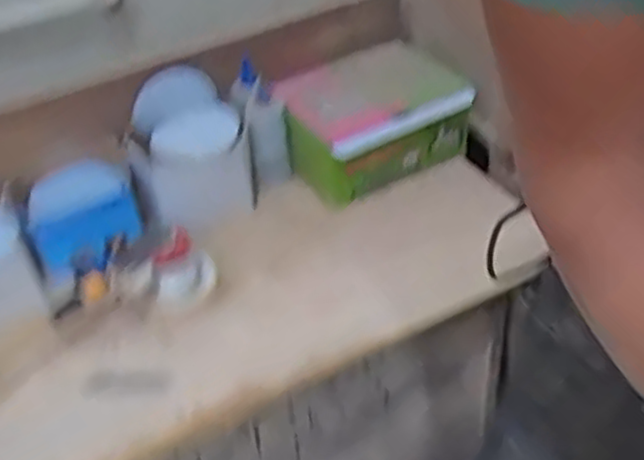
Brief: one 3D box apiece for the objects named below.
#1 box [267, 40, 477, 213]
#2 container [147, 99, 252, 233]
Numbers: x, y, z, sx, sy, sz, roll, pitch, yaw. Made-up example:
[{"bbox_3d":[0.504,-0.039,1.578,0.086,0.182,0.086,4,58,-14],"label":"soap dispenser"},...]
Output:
[{"bbox_3d":[0.070,-0.159,1.121,0.246,0.133,0.185,-24,44,-21],"label":"box"},{"bbox_3d":[-0.163,-0.077,1.052,0.125,0.153,0.118,-8,40,-4],"label":"container"}]

